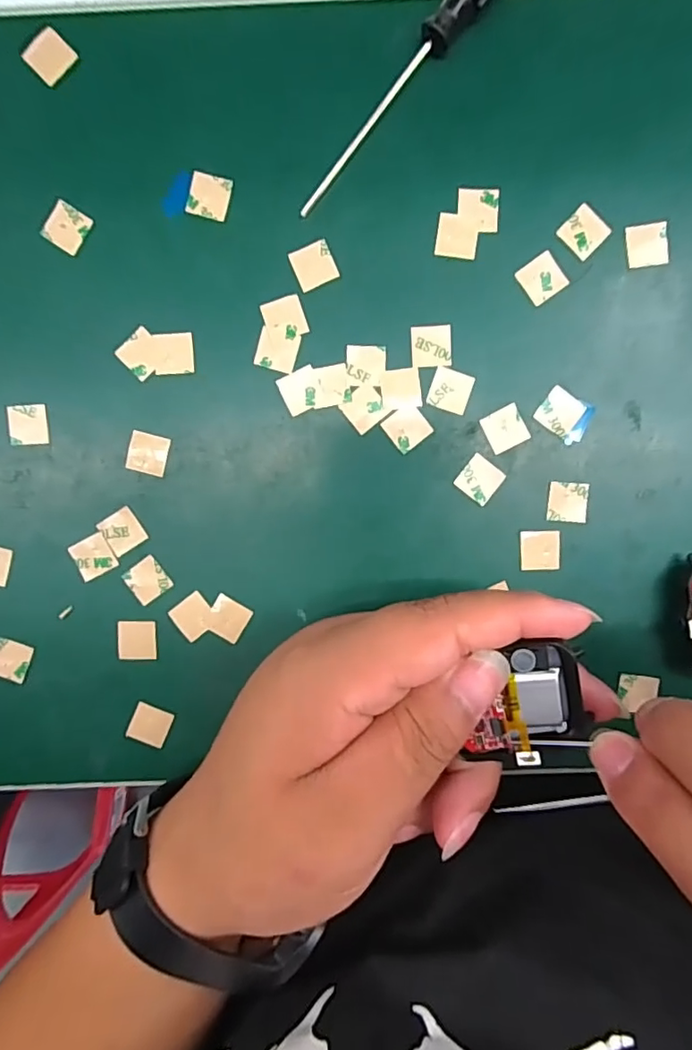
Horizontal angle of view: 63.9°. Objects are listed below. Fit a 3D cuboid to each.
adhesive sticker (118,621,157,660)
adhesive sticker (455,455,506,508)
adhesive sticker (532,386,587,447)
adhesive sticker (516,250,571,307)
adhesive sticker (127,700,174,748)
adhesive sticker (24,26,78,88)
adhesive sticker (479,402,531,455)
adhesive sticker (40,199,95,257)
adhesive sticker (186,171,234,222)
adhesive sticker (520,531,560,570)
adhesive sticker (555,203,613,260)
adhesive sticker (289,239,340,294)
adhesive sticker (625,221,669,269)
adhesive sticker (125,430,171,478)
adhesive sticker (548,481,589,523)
[{"bbox_3d":[-0.084,0.047,0.224,0.015,0.004,0.015,-1,88,-1],"label":"adhesive sticker"},{"bbox_3d":[0.053,-0.018,0.218,0.015,0.004,0.015,38,94,-2],"label":"adhesive sticker"},{"bbox_3d":[0.085,-0.042,0.216,0.019,0.004,0.016,36,95,-2],"label":"adhesive sticker"},{"bbox_3d":[0.075,-0.094,0.210,0.016,0.004,0.016,-36,93,3],"label":"adhesive sticker"},{"bbox_3d":[-0.080,0.082,0.227,0.015,0.004,0.015,22,84,-8],"label":"adhesive sticker"},{"bbox_3d":[-0.110,-0.174,0.206,0.016,0.004,0.016,-42,93,4],"label":"adhesive sticker"},{"bbox_3d":[0.062,-0.037,0.214,0.015,0.004,0.015,-27,94,3],"label":"adhesive sticker"},{"bbox_3d":[-0.106,-0.113,0.211,0.015,0.004,0.016,30,94,-2],"label":"adhesive sticker"},{"bbox_3d":[-0.052,-0.124,0.210,0.015,0.004,0.016,13,94,-4],"label":"adhesive sticker"},{"bbox_3d":[0.077,0.010,0.218,0.015,0.004,0.015,-3,95,1],"label":"adhesive sticker"},{"bbox_3d":[0.090,-0.111,0.208,0.016,0.004,0.015,43,94,-3],"label":"adhesive sticker"},{"bbox_3d":[-0.012,-0.099,0.212,0.015,0.004,0.016,-25,95,0],"label":"adhesive sticker"},{"bbox_3d":[0.114,-0.106,0.210,0.015,0.004,0.015,-7,97,4],"label":"adhesive sticker"},{"bbox_3d":[-0.078,-0.028,0.218,0.015,0.004,0.015,15,97,-1],"label":"adhesive sticker"},{"bbox_3d":[0.087,-0.009,0.218,0.015,0.004,0.015,3,95,1],"label":"adhesive sticker"}]

